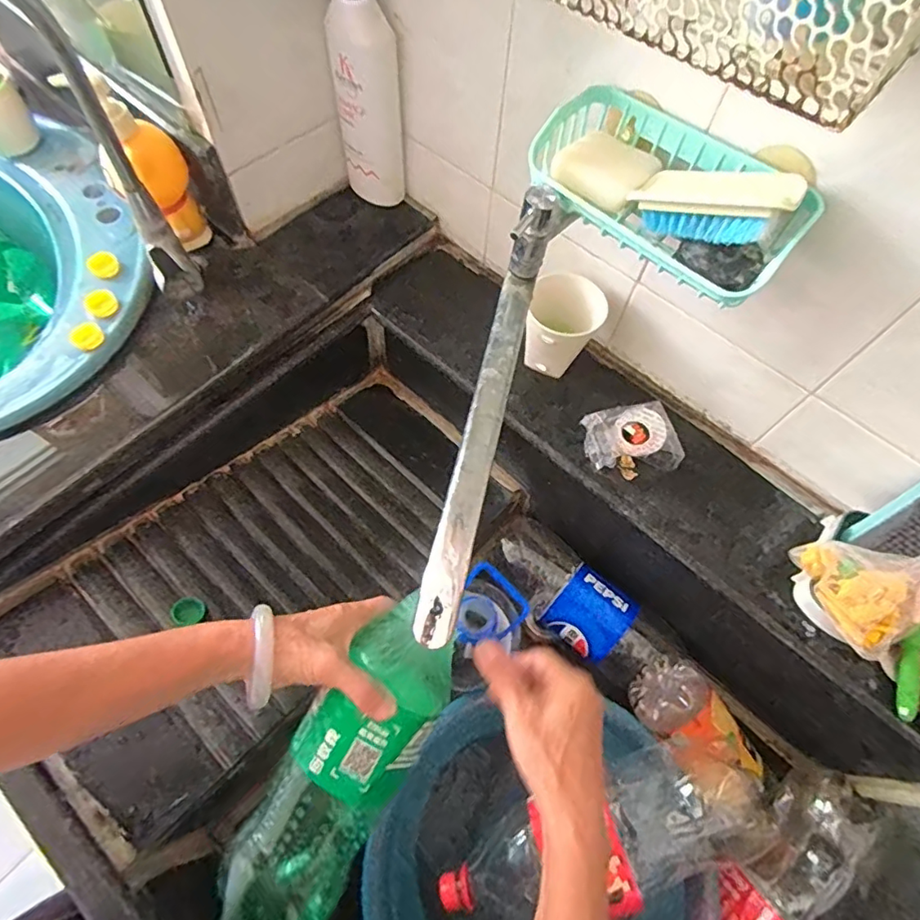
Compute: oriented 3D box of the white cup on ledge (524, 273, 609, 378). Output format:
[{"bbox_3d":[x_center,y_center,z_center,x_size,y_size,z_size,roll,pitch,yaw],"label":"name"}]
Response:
[{"bbox_3d":[0.109,-0.139,0.601,0.080,0.096,0.074,1,64,-2],"label":"white cup on ledge"}]

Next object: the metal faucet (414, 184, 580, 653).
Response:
[{"bbox_3d":[0.024,-0.052,0.389,0.032,0.088,0.344,15,64,4],"label":"metal faucet"}]

